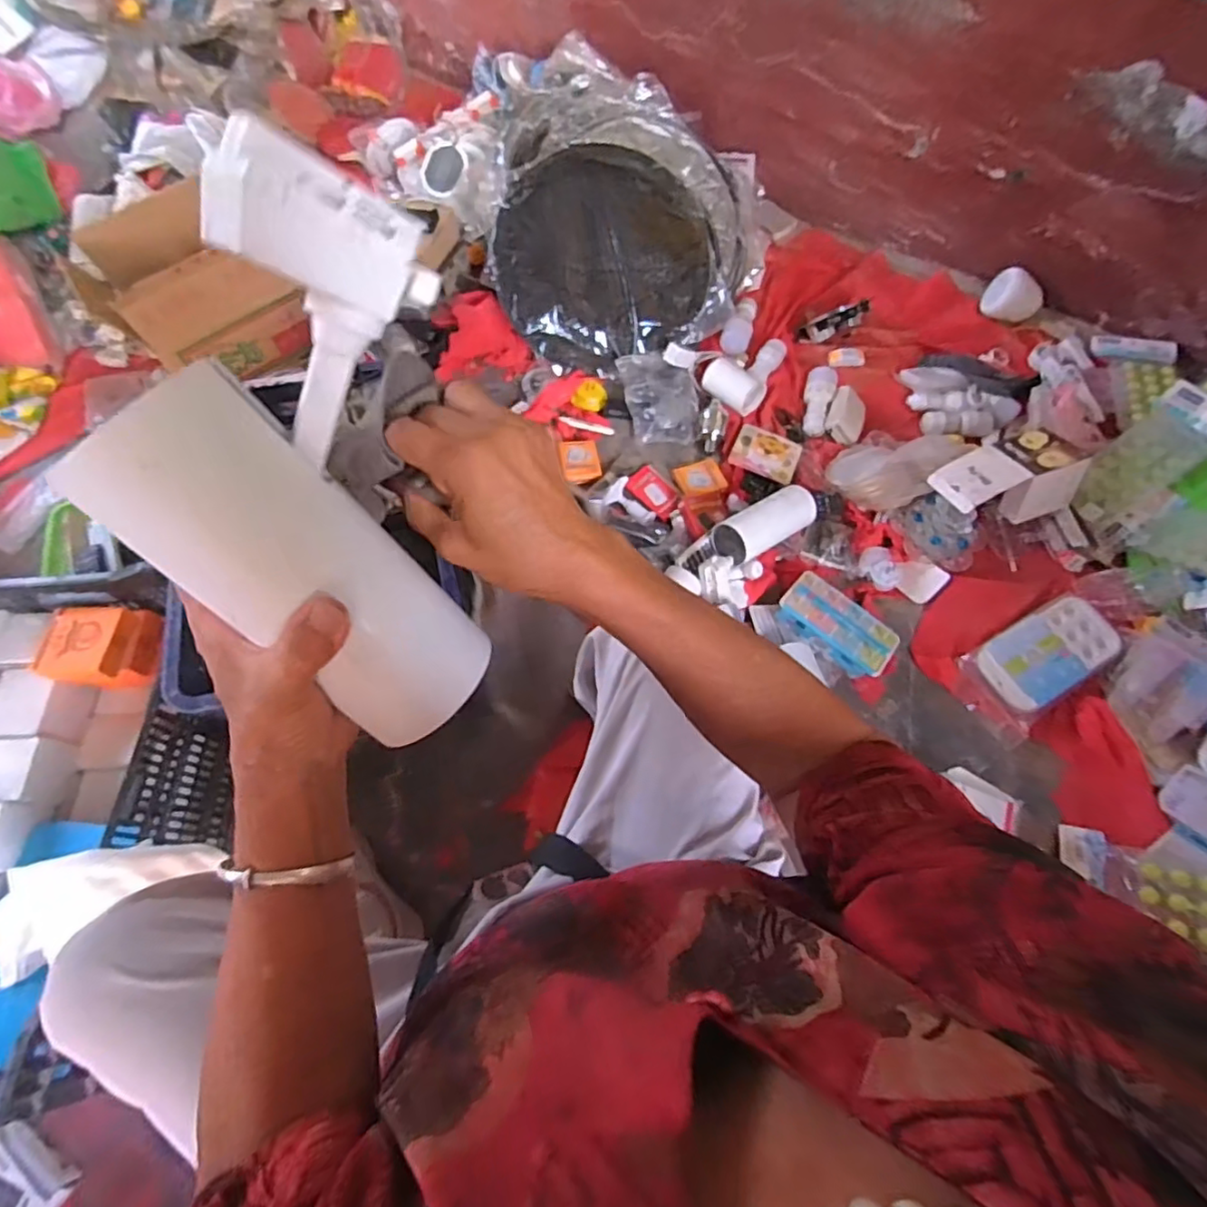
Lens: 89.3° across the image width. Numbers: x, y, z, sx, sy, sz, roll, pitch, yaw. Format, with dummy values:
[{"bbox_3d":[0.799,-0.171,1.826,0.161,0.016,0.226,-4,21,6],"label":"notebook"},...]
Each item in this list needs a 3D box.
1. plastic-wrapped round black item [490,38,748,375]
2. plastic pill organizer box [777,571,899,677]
[{"bbox_3d":[0.012,-0.825,1.247,0.545,0.155,0.653,-18,72,-7],"label":"plastic-wrapped round black item"},{"bbox_3d":[0.377,0.031,0.977,0.184,0.027,0.103,37,71,14],"label":"plastic pill organizer box"}]

